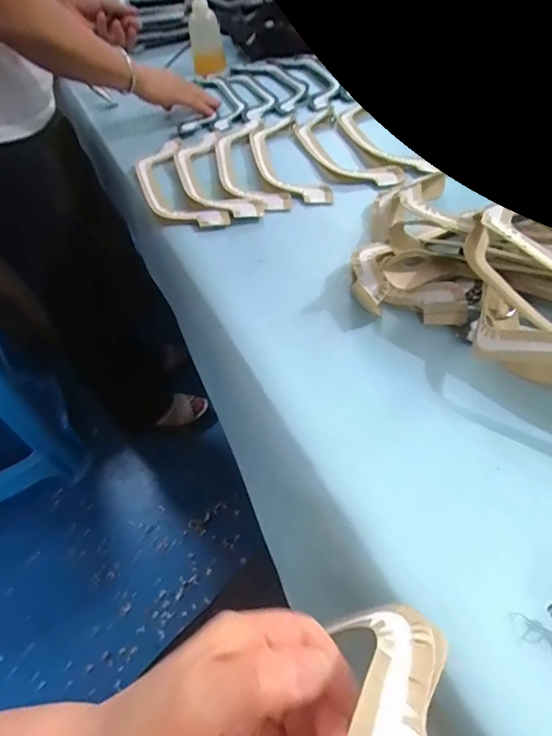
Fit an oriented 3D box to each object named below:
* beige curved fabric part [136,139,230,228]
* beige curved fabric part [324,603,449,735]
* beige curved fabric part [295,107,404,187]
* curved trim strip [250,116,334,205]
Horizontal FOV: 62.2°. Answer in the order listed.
[{"bbox_3d":[-0.144,-0.257,0.637,0.083,0.010,0.257,-20,50,-11],"label":"beige curved fabric part"},{"bbox_3d":[0.045,0.133,0.181,0.046,0.017,0.082,9,40,14],"label":"beige curved fabric part"},{"bbox_3d":[0.094,-0.324,0.672,0.081,0.007,0.262,-17,50,-8],"label":"beige curved fabric part"},{"bbox_3d":[0.011,-0.313,0.668,0.083,0.014,0.274,-10,49,-2],"label":"curved trim strip"}]

